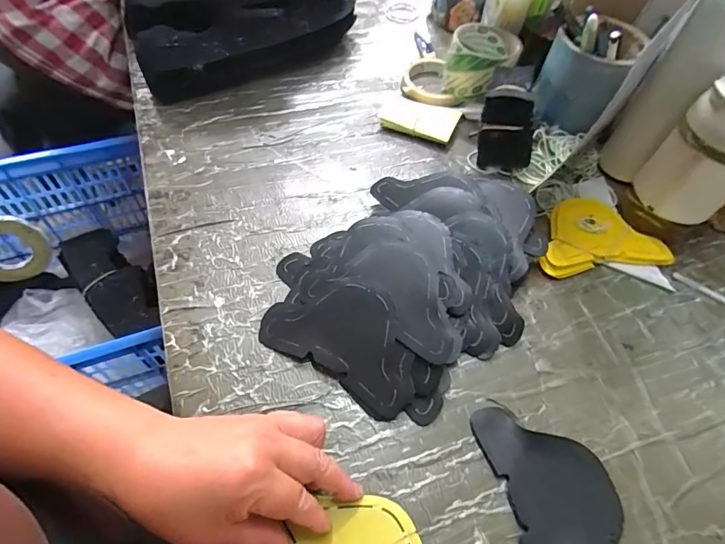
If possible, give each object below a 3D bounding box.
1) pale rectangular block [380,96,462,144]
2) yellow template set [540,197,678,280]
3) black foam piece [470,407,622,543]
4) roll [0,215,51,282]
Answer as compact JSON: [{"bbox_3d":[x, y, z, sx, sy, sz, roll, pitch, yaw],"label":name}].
[{"bbox_3d":[0.072,-0.200,0.556,0.101,0.020,0.063,24,57,11],"label":"pale rectangular block"},{"bbox_3d":[0.249,-0.042,0.467,0.137,0.013,0.094,-4,56,-7],"label":"yellow template set"},{"bbox_3d":[0.142,0.166,0.317,0.085,0.008,0.134,-7,57,-9],"label":"black foam piece"},{"bbox_3d":[-0.668,-0.041,0.797,0.135,0.129,0.029,-4,32,-25],"label":"roll"}]

